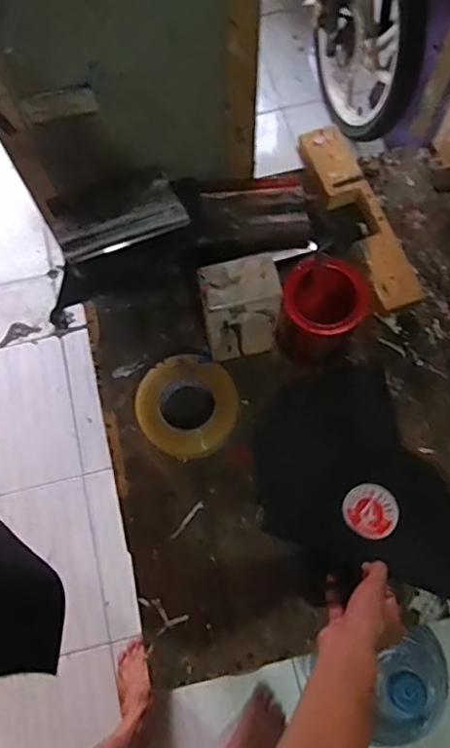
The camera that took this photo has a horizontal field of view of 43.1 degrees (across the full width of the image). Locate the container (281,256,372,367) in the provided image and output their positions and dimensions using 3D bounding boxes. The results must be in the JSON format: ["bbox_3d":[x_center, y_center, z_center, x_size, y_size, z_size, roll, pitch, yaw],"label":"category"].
[{"bbox_3d":[0.131,-0.086,0.805,0.110,0.131,0.112,-2,70,-1],"label":"container"}]

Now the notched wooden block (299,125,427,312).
[{"bbox_3d":[0.210,-0.247,0.906,0.068,0.047,0.336,-19,71,-7],"label":"notched wooden block"}]

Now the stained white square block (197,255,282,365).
[{"bbox_3d":[0.024,-0.077,0.770,0.099,0.210,0.051,-11,70,-4],"label":"stained white square block"}]

